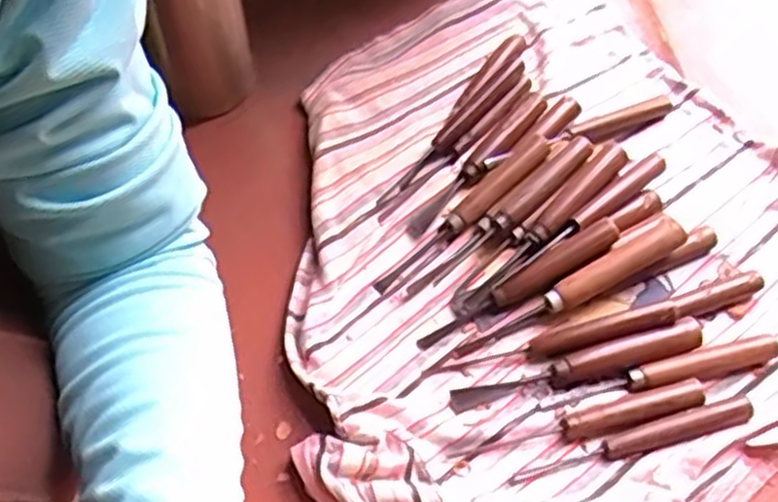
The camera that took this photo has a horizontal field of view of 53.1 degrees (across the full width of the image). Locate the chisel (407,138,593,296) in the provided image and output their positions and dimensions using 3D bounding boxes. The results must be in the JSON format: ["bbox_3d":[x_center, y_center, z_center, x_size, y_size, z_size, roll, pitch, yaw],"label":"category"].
[{"bbox_3d":[0.091,-0.029,0.603,0.187,0.021,0.026,-40,70,-21],"label":"chisel"}]

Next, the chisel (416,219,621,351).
[{"bbox_3d":[0.095,0.024,0.571,0.164,0.022,0.024,-28,66,-16],"label":"chisel"}]

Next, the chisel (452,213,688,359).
[{"bbox_3d":[0.136,0.026,0.575,0.192,0.021,0.030,-28,66,-16],"label":"chisel"}]

